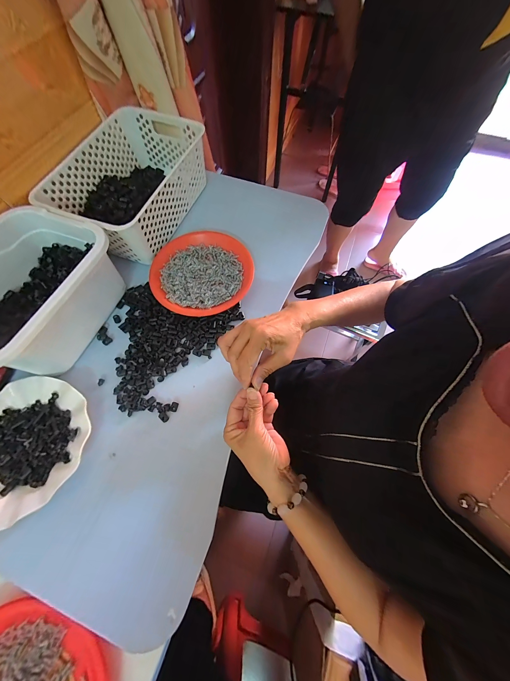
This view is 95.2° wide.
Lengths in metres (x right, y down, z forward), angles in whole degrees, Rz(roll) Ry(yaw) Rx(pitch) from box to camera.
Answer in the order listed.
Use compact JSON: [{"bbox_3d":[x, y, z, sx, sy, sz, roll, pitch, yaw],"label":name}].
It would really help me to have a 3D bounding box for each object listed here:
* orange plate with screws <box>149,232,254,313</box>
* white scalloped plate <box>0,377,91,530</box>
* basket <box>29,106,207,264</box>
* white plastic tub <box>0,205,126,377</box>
[{"bbox_3d":[-0.106,-0.135,0.461,0.192,0.024,0.183,0,68,-1],"label":"orange plate with screws"},{"bbox_3d":[-0.332,0.146,0.333,0.174,0.029,0.175,0,68,-1],"label":"white scalloped plate"},{"bbox_3d":[-0.245,-0.314,0.472,0.193,0.103,0.293,21,69,7],"label":"basket"},{"bbox_3d":[-0.357,-0.077,0.374,0.187,0.104,0.250,17,68,6],"label":"white plastic tub"}]

